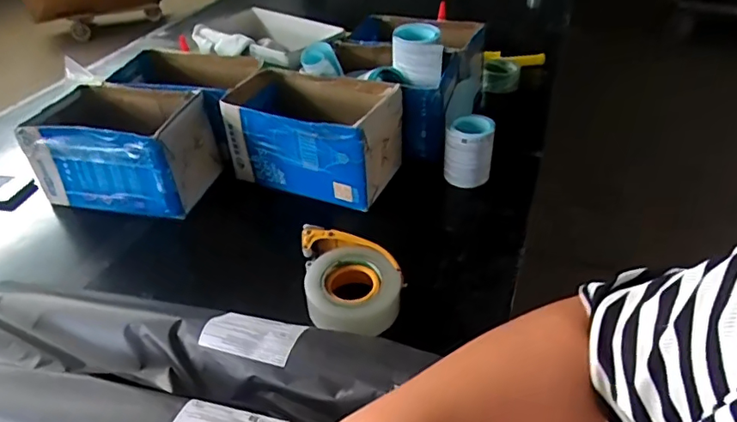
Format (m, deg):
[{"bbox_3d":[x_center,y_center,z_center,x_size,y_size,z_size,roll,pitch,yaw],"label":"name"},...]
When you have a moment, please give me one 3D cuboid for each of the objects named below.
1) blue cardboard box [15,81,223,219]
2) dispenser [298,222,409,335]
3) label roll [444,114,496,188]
[{"bbox_3d":[-0.433,-0.115,0.930,0.297,0.150,0.185,8,39,14],"label":"blue cardboard box"},{"bbox_3d":[-0.022,0.088,0.702,0.130,0.051,0.159,-6,38,-4],"label":"dispenser"},{"bbox_3d":[0.179,-0.106,0.931,0.083,0.108,0.085,-2,38,1],"label":"label roll"}]

